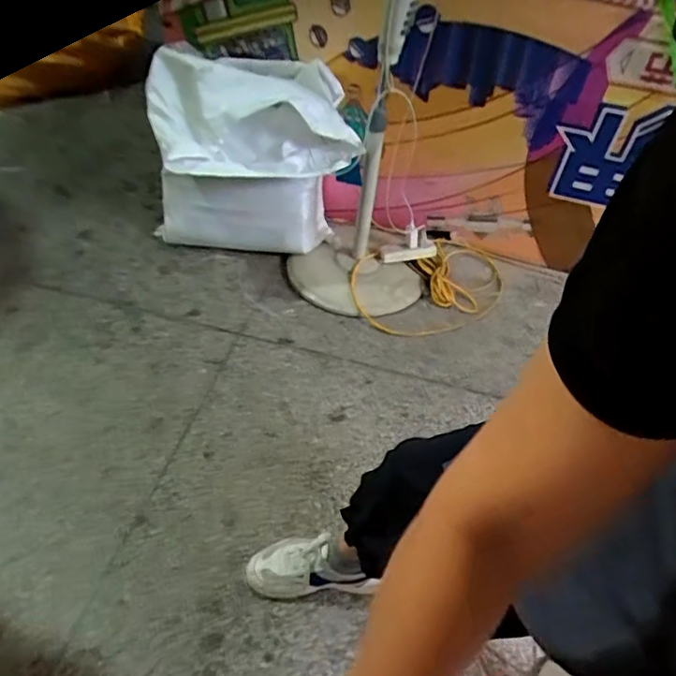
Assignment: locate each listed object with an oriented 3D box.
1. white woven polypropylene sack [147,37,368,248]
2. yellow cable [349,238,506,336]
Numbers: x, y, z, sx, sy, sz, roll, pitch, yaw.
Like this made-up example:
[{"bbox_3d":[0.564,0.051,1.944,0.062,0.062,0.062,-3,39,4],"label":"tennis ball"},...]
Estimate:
[{"bbox_3d":[-0.223,-0.423,1.443,0.471,0.478,0.304,-4,47,-10],"label":"white woven polypropylene sack"},{"bbox_3d":[0.259,-0.151,1.552,0.468,0.078,0.293,-21,52,-24],"label":"yellow cable"}]

